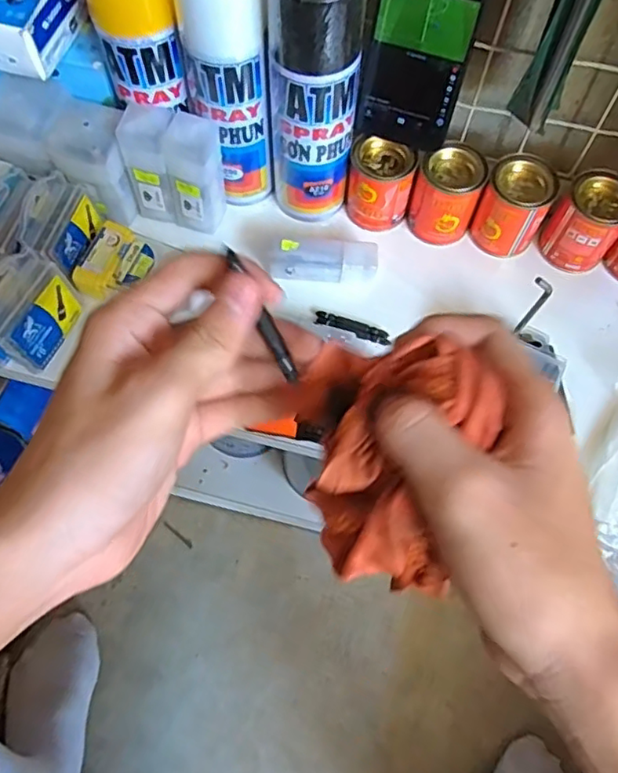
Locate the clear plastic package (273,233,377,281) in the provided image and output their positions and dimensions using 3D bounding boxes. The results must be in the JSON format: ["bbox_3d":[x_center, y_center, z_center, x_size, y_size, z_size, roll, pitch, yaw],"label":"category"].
[{"bbox_3d":[0.014,-0.107,0.497,0.087,0.023,0.031,0,62,-2],"label":"clear plastic package"}]

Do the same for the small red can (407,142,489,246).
[{"bbox_3d":[0.117,-0.162,0.505,0.054,0.069,0.049,20,63,8],"label":"small red can"}]

